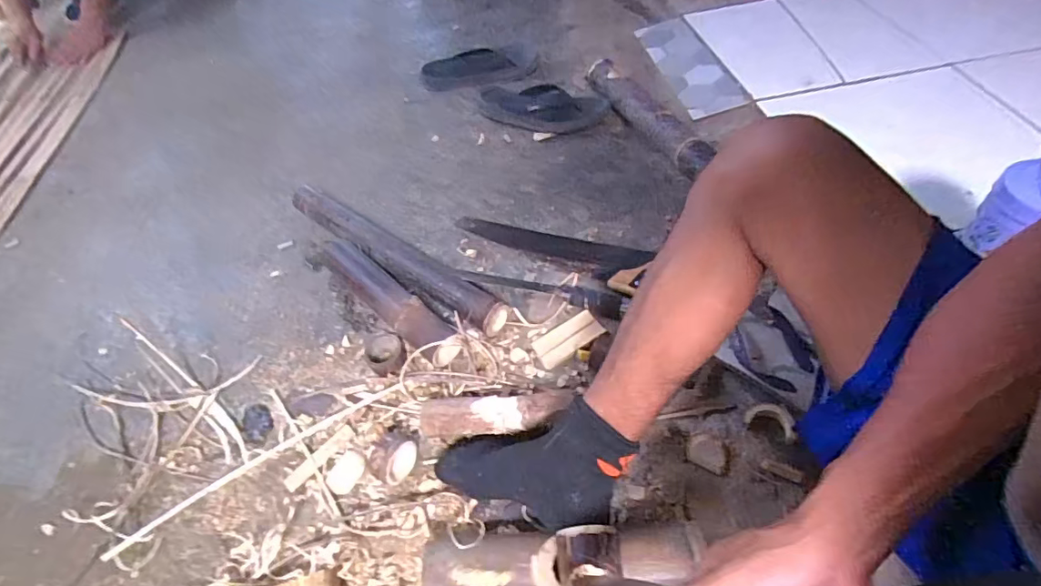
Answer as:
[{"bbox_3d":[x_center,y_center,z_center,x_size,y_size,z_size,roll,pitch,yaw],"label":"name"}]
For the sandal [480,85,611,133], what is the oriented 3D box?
[{"bbox_3d":[0.046,-0.402,1.114,0.288,0.063,0.120,14,55,16],"label":"sandal"}]

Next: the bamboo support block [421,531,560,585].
[{"bbox_3d":[-0.034,0.314,0.574,0.146,0.066,0.083,-4,52,2],"label":"bamboo support block"}]

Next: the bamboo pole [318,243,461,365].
[{"bbox_3d":[-0.232,0.000,0.837,0.346,0.059,0.065,36,63,28],"label":"bamboo pole"}]

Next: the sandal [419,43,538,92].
[{"bbox_3d":[-0.101,-0.545,1.230,0.286,0.058,0.126,-3,52,3],"label":"sandal"}]

